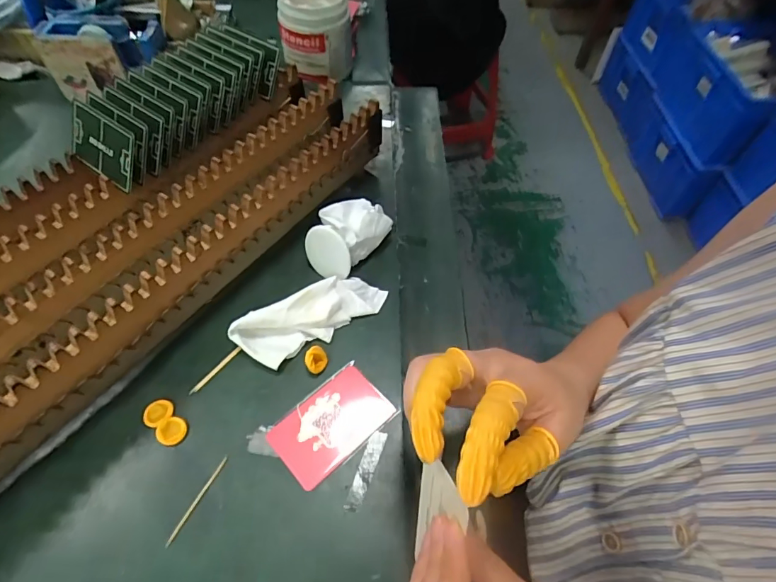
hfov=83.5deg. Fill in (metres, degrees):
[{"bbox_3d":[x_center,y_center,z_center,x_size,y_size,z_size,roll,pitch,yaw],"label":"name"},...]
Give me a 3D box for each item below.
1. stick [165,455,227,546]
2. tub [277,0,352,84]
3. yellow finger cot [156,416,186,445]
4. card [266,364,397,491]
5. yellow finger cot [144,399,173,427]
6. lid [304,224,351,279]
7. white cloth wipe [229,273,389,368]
[{"bbox_3d":[-0.131,0.143,0.300,0.004,0.004,0.062,23,58,13],"label":"stick"},{"bbox_3d":[-0.098,-0.356,0.593,0.091,0.108,0.087,1,55,-1],"label":"tub"},{"bbox_3d":[-0.162,0.104,0.324,0.020,0.007,0.019,1,55,-1],"label":"yellow finger cot"},{"bbox_3d":[-0.043,0.100,0.332,0.086,0.004,0.055,-37,64,-24],"label":"card"},{"bbox_3d":[-0.175,0.093,0.332,0.020,0.005,0.021,1,55,-1],"label":"yellow finger cot"},{"bbox_3d":[-0.055,-0.036,0.393,0.044,0.047,0.006,6,26,28],"label":"lid"},{"bbox_3d":[-0.063,0.020,0.371,0.129,0.031,0.041,-29,61,-20],"label":"white cloth wipe"}]

